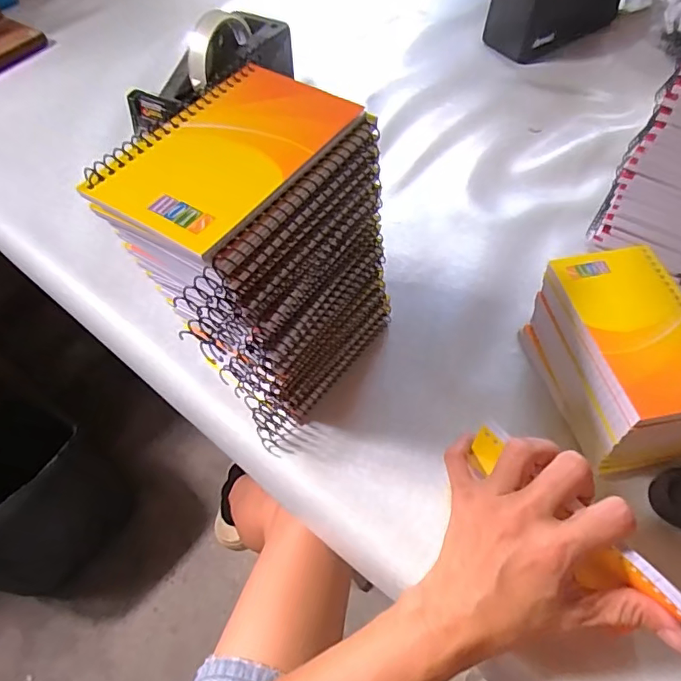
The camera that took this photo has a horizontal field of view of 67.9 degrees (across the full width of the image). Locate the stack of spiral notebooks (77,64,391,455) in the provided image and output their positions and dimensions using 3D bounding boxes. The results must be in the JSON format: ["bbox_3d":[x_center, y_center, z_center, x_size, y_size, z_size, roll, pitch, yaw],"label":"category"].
[{"bbox_3d":[-0.042,-0.047,0.336,0.092,0.212,0.141,32,63,21],"label":"stack of spiral notebooks"}]

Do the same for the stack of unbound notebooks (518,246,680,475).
[{"bbox_3d":[0.205,0.015,0.370,0.093,0.084,0.145,-11,57,-5],"label":"stack of unbound notebooks"}]

